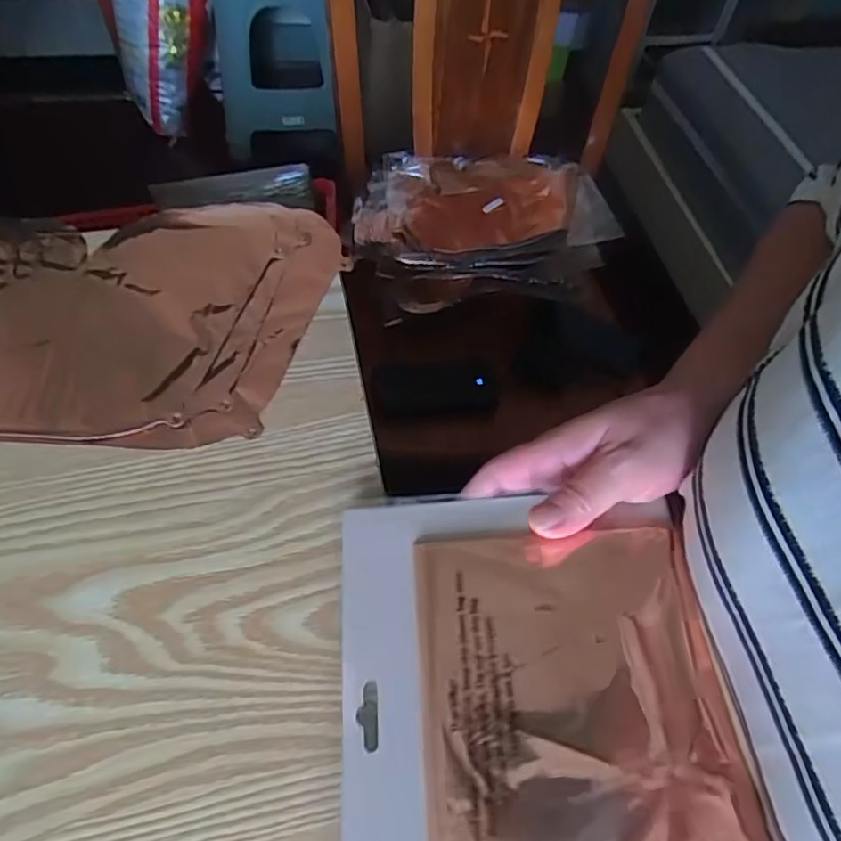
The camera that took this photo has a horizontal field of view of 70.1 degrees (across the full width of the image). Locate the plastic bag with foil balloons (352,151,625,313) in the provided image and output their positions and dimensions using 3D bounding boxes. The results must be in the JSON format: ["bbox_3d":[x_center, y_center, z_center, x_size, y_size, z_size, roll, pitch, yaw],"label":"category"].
[{"bbox_3d":[0.086,-0.280,0.833,0.337,0.059,0.259,1,58,-4],"label":"plastic bag with foil balloons"}]

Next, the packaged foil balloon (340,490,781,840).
[{"bbox_3d":[0.046,0.120,0.256,0.162,0.011,0.188,-7,58,6],"label":"packaged foil balloon"}]

